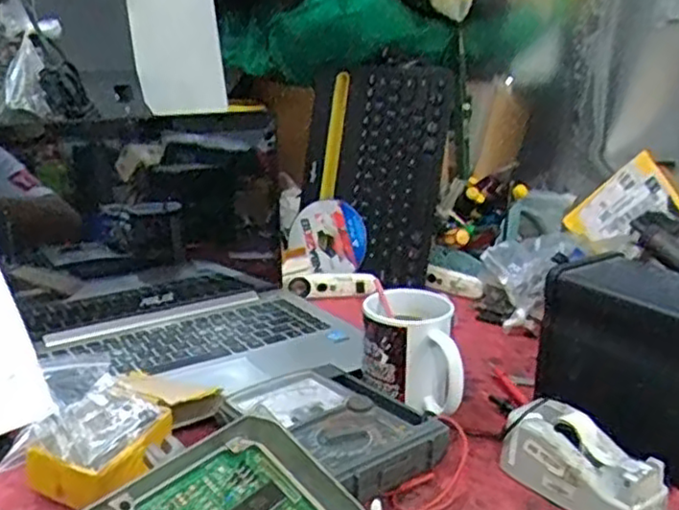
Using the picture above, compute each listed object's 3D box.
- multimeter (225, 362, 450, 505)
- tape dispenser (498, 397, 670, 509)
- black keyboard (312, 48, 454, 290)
[{"bbox_3d":[-0.004,0.139,0.582,0.129,0.033,0.159,-12,22,-40],"label":"multimeter"},{"bbox_3d":[0.179,0.156,0.526,0.048,0.056,0.118,-10,21,-37],"label":"tape dispenser"},{"bbox_3d":[0.047,-0.110,0.965,0.190,0.298,0.046,6,3,24],"label":"black keyboard"}]

